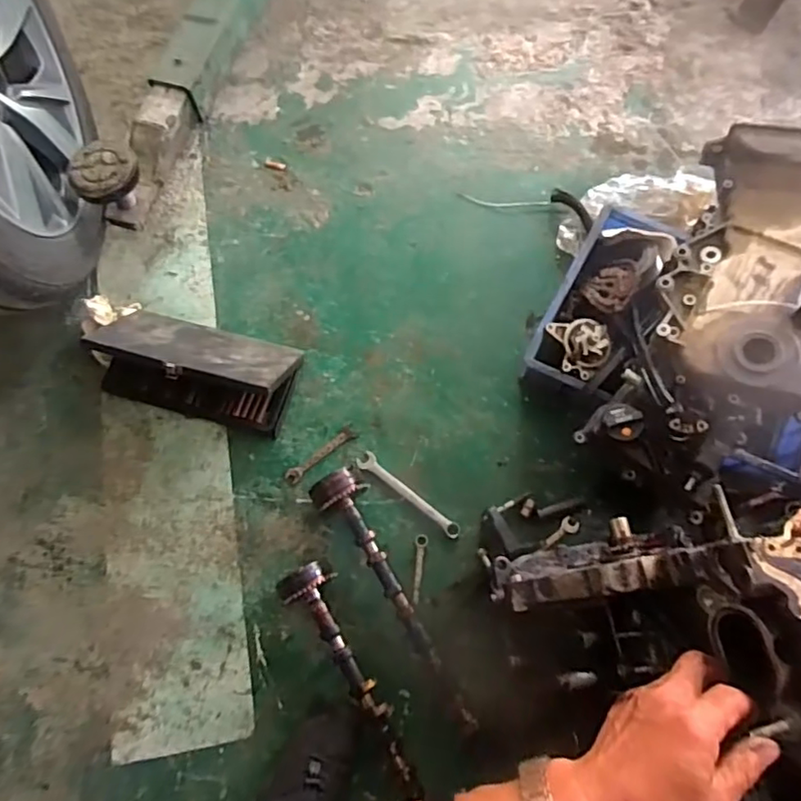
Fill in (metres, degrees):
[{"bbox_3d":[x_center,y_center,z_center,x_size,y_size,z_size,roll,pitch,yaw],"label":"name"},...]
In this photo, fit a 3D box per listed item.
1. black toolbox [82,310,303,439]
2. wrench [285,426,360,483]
[{"bbox_3d":[-0.342,-0.061,0.992,0.313,0.165,0.155,12,72,7],"label":"black toolbox"},{"bbox_3d":[-0.132,0.090,0.997,0.131,0.004,0.026,-37,76,-9],"label":"wrench"}]

